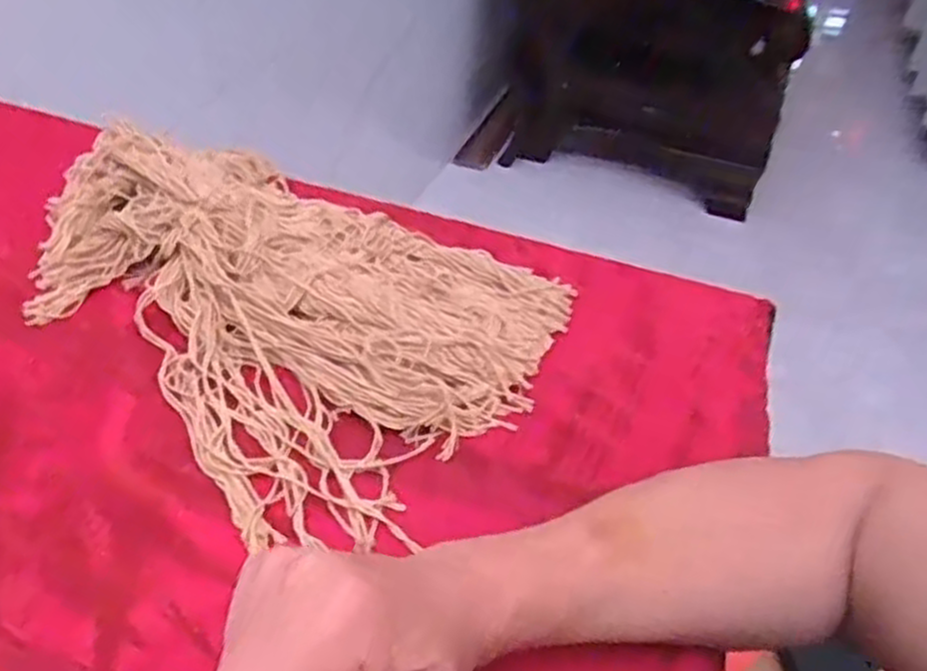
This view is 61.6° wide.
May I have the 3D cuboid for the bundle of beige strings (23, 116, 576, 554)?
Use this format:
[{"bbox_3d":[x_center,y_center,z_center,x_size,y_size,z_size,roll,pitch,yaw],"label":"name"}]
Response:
[{"bbox_3d":[-0.137,-0.034,0.501,0.375,0.050,0.251,25,47,22],"label":"bundle of beige strings"}]

